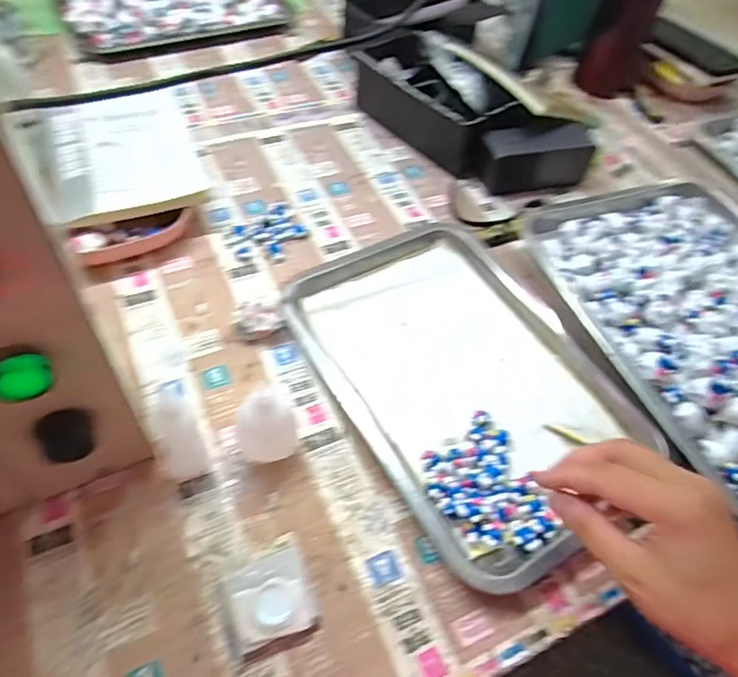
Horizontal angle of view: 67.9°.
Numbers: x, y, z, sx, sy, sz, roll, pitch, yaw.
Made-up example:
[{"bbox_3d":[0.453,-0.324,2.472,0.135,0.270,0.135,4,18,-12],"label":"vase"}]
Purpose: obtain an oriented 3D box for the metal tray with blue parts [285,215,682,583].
[{"bbox_3d":[0.078,0.025,0.468,0.208,0.033,0.313,-24,60,-21],"label":"metal tray with blue parts"}]

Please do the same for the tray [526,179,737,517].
[{"bbox_3d":[0.317,-0.029,0.492,0.255,0.040,0.358,-15,57,-16],"label":"tray"}]

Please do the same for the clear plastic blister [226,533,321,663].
[{"bbox_3d":[-0.063,0.161,0.347,0.050,0.015,0.062,-16,57,-16],"label":"clear plastic blister"}]

